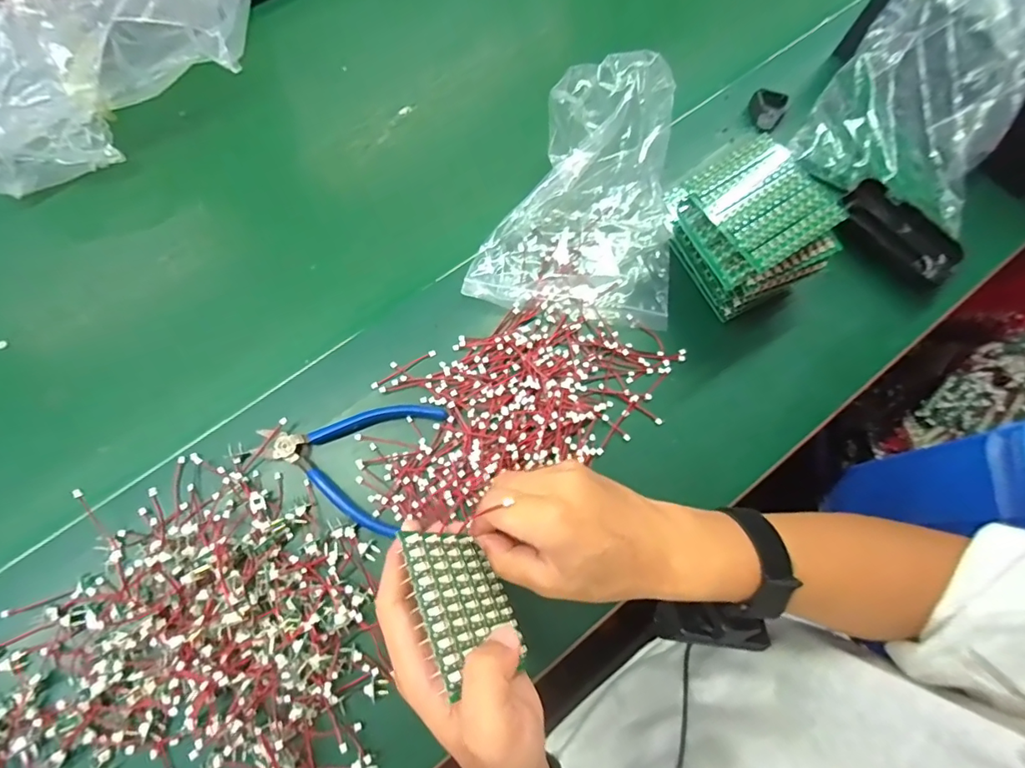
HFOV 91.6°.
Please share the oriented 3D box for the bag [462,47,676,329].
[{"bbox_3d":[0.058,-0.170,0.417,0.163,0.072,0.205,6,74,1],"label":"bag"}]

